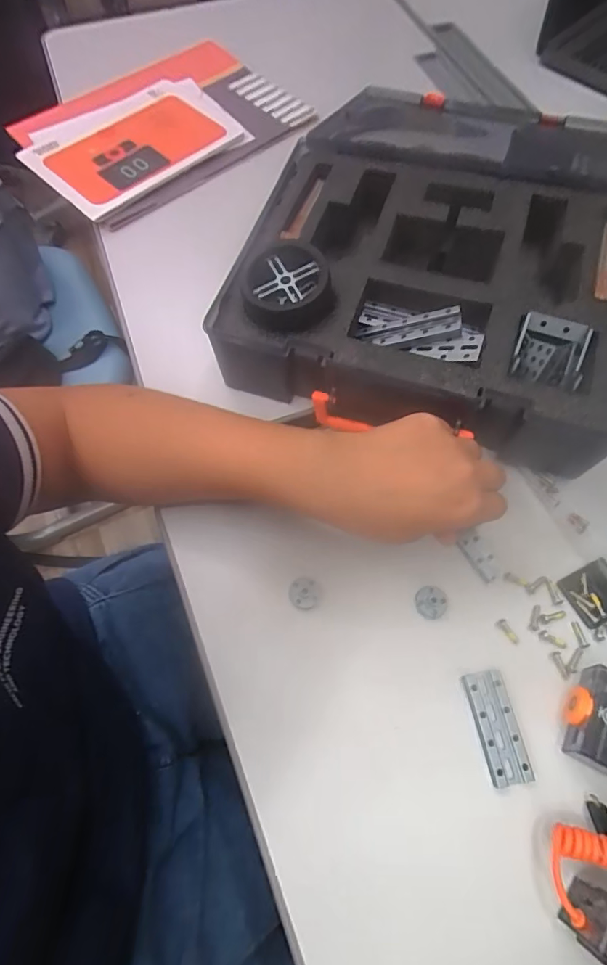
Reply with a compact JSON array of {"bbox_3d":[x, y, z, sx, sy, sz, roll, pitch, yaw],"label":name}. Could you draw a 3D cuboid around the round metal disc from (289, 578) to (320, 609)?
[{"bbox_3d":[0.001,0.078,0.330,0.022,0.004,0.021,0,66,-1],"label":"round metal disc"}]

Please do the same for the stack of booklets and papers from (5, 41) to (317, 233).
[{"bbox_3d":[-0.163,-0.409,0.538,0.289,0.018,0.214,-36,72,-16],"label":"stack of booklets and papers"}]

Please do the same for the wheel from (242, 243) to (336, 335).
[{"bbox_3d":[-0.008,-0.145,0.343,0.062,0.024,0.060,0,66,-1],"label":"wheel"}]

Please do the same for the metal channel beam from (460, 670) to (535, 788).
[{"bbox_3d":[0.122,0.155,0.296,0.025,0.007,0.063,-10,66,-6],"label":"metal channel beam"}]

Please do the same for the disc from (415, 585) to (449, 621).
[{"bbox_3d":[0.090,0.083,0.326,0.022,0.004,0.022,0,66,-1],"label":"disc"}]

